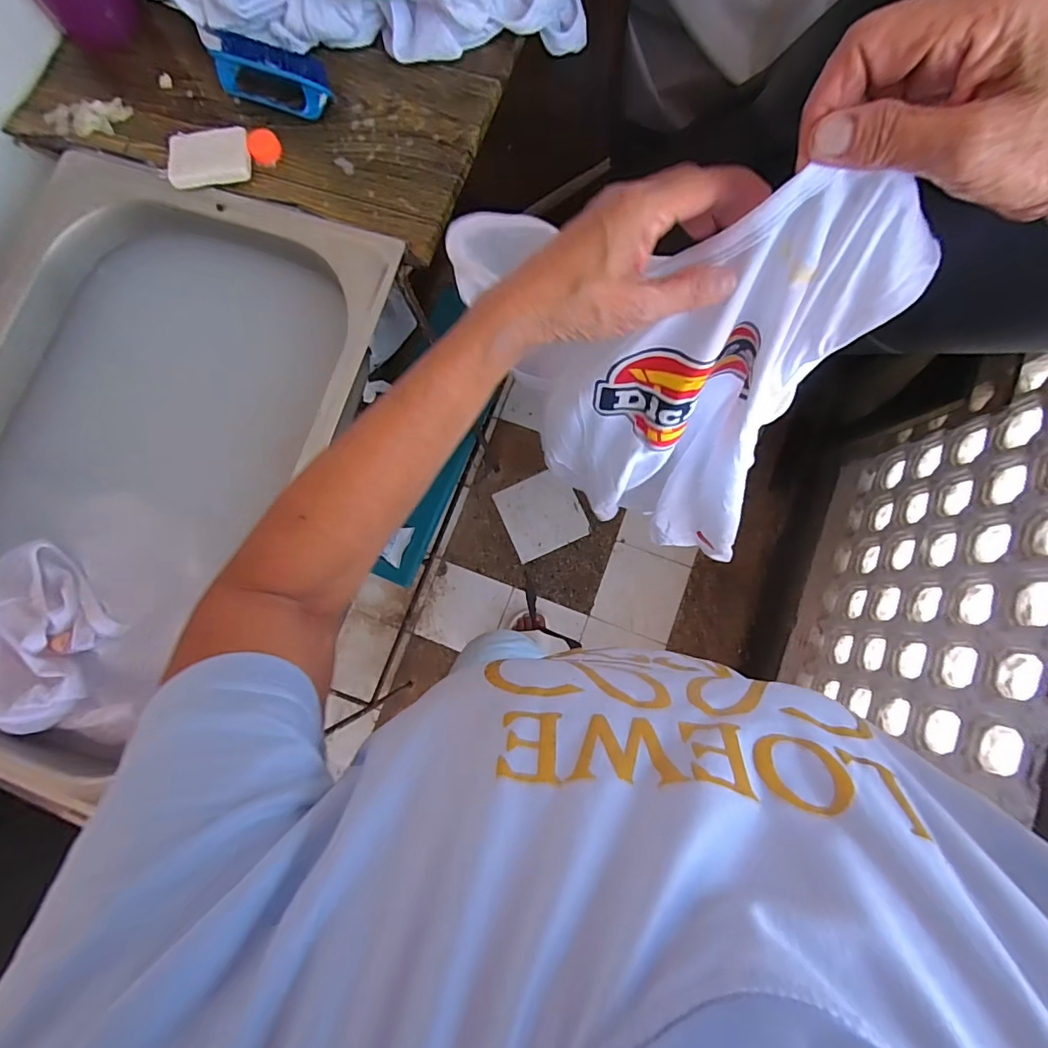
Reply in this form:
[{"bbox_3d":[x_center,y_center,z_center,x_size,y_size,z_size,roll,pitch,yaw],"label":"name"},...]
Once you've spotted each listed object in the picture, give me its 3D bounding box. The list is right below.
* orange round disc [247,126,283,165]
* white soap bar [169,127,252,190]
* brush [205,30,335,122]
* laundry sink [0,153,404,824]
[{"bbox_3d":[-0.275,-0.399,0.538,0.032,0.009,0.041,-30,81,-3],"label":"orange round disc"},{"bbox_3d":[-0.326,-0.381,0.531,0.080,0.016,0.061,-11,80,0],"label":"white soap bar"},{"bbox_3d":[-0.258,-0.460,0.519,0.129,0.044,0.048,22,82,6],"label":"brush"},{"bbox_3d":[-0.401,-0.050,0.591,0.405,0.222,0.593,19,82,5],"label":"laundry sink"}]

